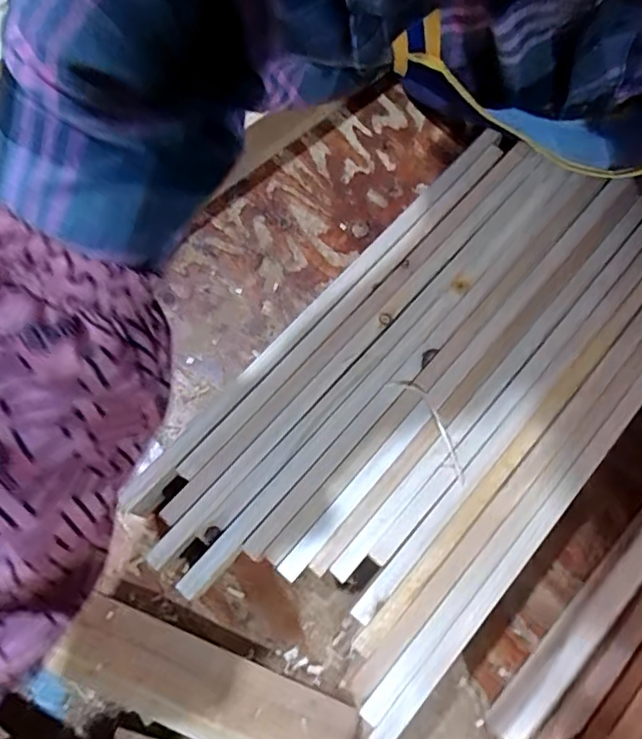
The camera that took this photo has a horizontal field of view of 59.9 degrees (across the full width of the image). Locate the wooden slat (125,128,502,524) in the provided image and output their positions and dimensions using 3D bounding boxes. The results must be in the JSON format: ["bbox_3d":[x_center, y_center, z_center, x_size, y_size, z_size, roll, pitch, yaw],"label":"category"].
[{"bbox_3d":[0.005,-0.053,0.488,0.024,0.031,0.457,41,77,15],"label":"wooden slat"}]

